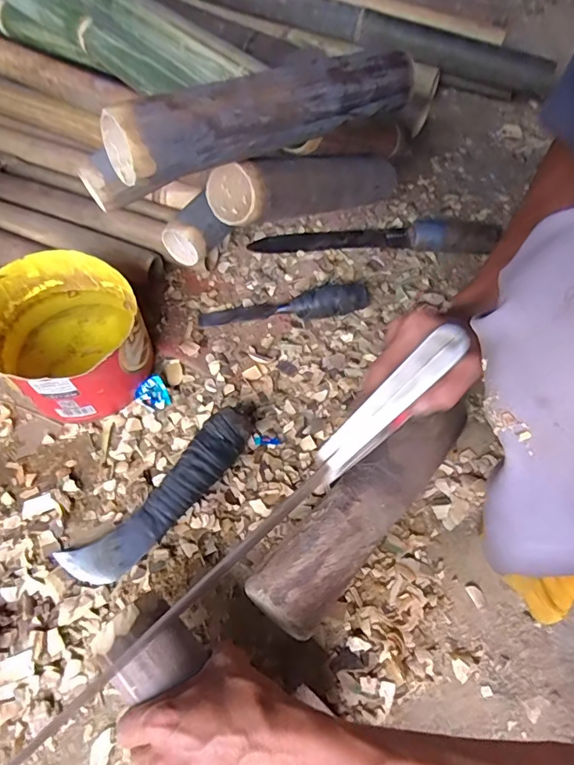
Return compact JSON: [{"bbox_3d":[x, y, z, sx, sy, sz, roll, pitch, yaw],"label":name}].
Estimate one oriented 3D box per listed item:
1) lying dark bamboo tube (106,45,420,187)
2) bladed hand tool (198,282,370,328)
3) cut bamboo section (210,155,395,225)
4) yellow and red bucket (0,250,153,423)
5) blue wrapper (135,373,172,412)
[{"bbox_3d":[-0.011,-0.221,0.378,0.262,0.052,0.048,-30,65,-19],"label":"lying dark bamboo tube"},{"bbox_3d":[-0.002,-0.097,0.583,0.206,0.038,0.034,-5,58,-7],"label":"bladed hand tool"},{"bbox_3d":[0.038,-0.197,0.479,0.257,0.054,0.054,-25,60,-40],"label":"cut bamboo section"},{"bbox_3d":[-0.231,-0.046,0.512,0.160,0.110,0.149,27,59,13],"label":"yellow and red bucket"},{"bbox_3d":[-0.148,0.013,0.526,0.034,0.021,0.034,-27,63,-20],"label":"blue wrapper"}]

